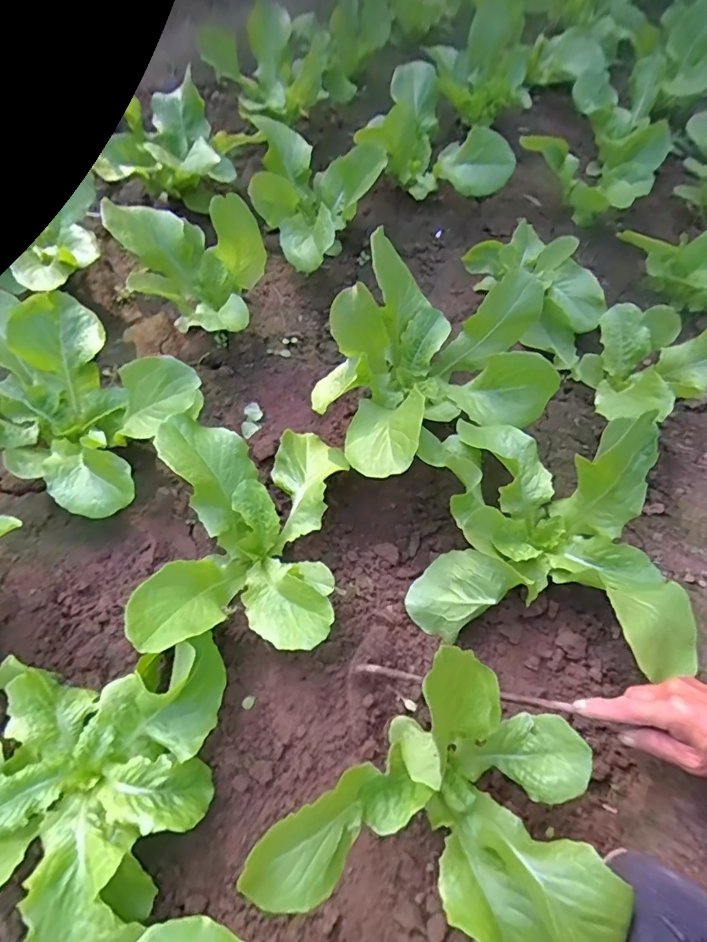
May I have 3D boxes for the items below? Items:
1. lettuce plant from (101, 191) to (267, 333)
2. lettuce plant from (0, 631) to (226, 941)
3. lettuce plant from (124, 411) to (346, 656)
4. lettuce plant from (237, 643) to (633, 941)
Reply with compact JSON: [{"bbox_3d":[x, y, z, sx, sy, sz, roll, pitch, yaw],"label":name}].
[{"bbox_3d":[-0.240,-0.275,0.726,0.197,0.198,0.148,15,61,4],"label":"lettuce plant"},{"bbox_3d":[-0.261,0.256,0.455,0.267,0.104,0.280,2,61,-3],"label":"lettuce plant"},{"bbox_3d":[-0.109,0.059,0.561,0.188,0.134,0.274,-1,61,-5],"label":"lettuce plant"},{"bbox_3d":[0.095,0.288,0.411,0.282,0.182,0.221,26,62,10],"label":"lettuce plant"}]

